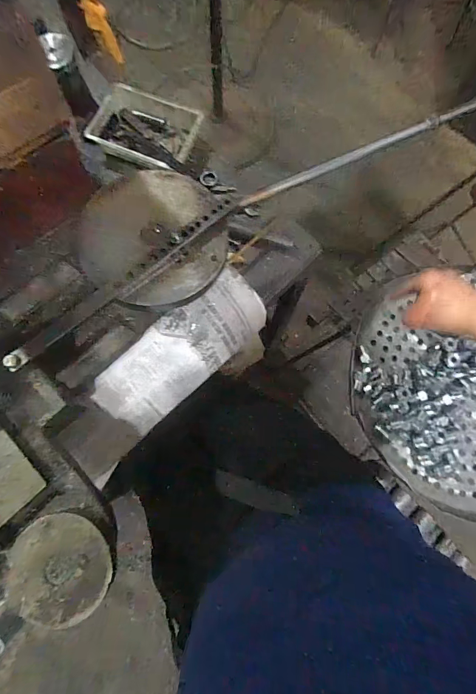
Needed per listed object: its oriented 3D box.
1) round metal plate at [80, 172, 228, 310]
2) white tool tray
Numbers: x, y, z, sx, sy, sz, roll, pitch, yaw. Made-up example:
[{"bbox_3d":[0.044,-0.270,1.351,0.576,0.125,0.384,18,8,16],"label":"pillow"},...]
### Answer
[{"bbox_3d":[-0.110,-0.145,0.474,0.171,0.021,0.189,-16,77,-5],"label":"round metal plate"},{"bbox_3d":[-0.164,-0.380,0.658,0.182,0.047,0.131,20,76,4],"label":"white tool tray"}]

